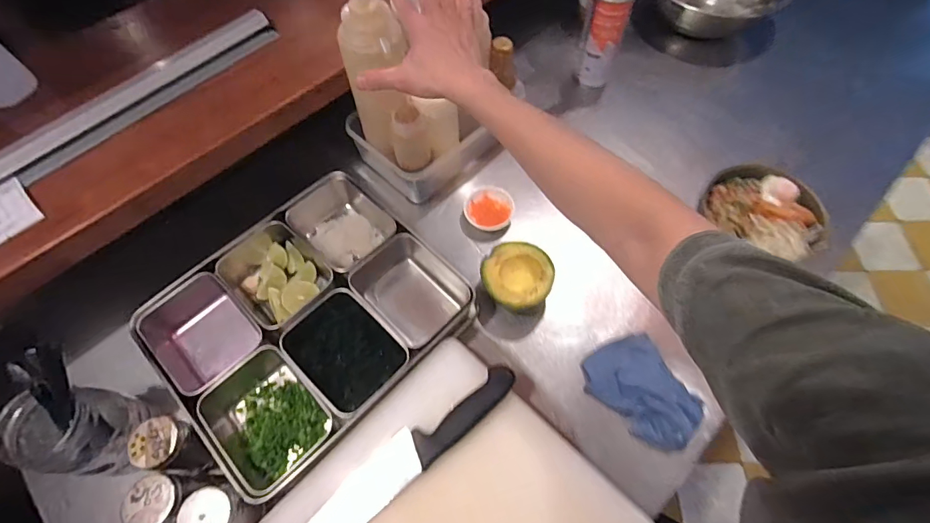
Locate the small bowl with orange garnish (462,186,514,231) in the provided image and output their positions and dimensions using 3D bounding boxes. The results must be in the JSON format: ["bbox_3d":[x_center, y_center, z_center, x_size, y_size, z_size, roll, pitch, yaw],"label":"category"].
[{"bbox_3d":[0.036,-0.080,0.662,0.073,0.027,0.062,-12,63,-5],"label":"small bowl with orange garnish"}]

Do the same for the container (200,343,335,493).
[{"bbox_3d":[-0.227,0.180,0.506,0.150,0.052,0.114,40,70,20],"label":"container"}]

